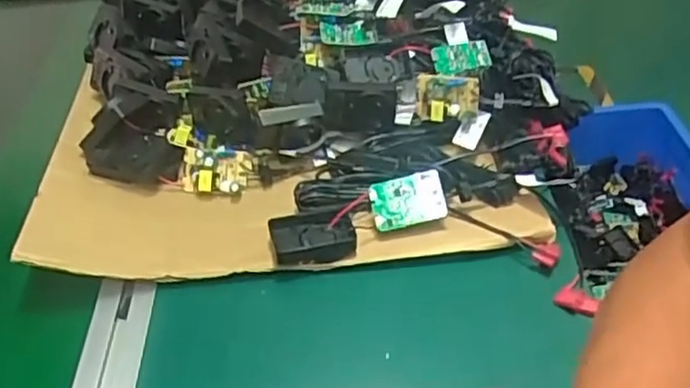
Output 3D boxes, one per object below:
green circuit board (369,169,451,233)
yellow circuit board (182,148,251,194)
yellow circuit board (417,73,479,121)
[{"bbox_3d":[0.046,0.004,0.500,0.053,0.005,0.036,-13,79,3],"label":"green circuit board"},{"bbox_3d":[-0.104,-0.020,0.551,0.053,0.021,0.038,-1,44,-1],"label":"yellow circuit board"},{"bbox_3d":[0.083,-0.071,0.563,0.049,0.050,0.023,6,42,12],"label":"yellow circuit board"}]

